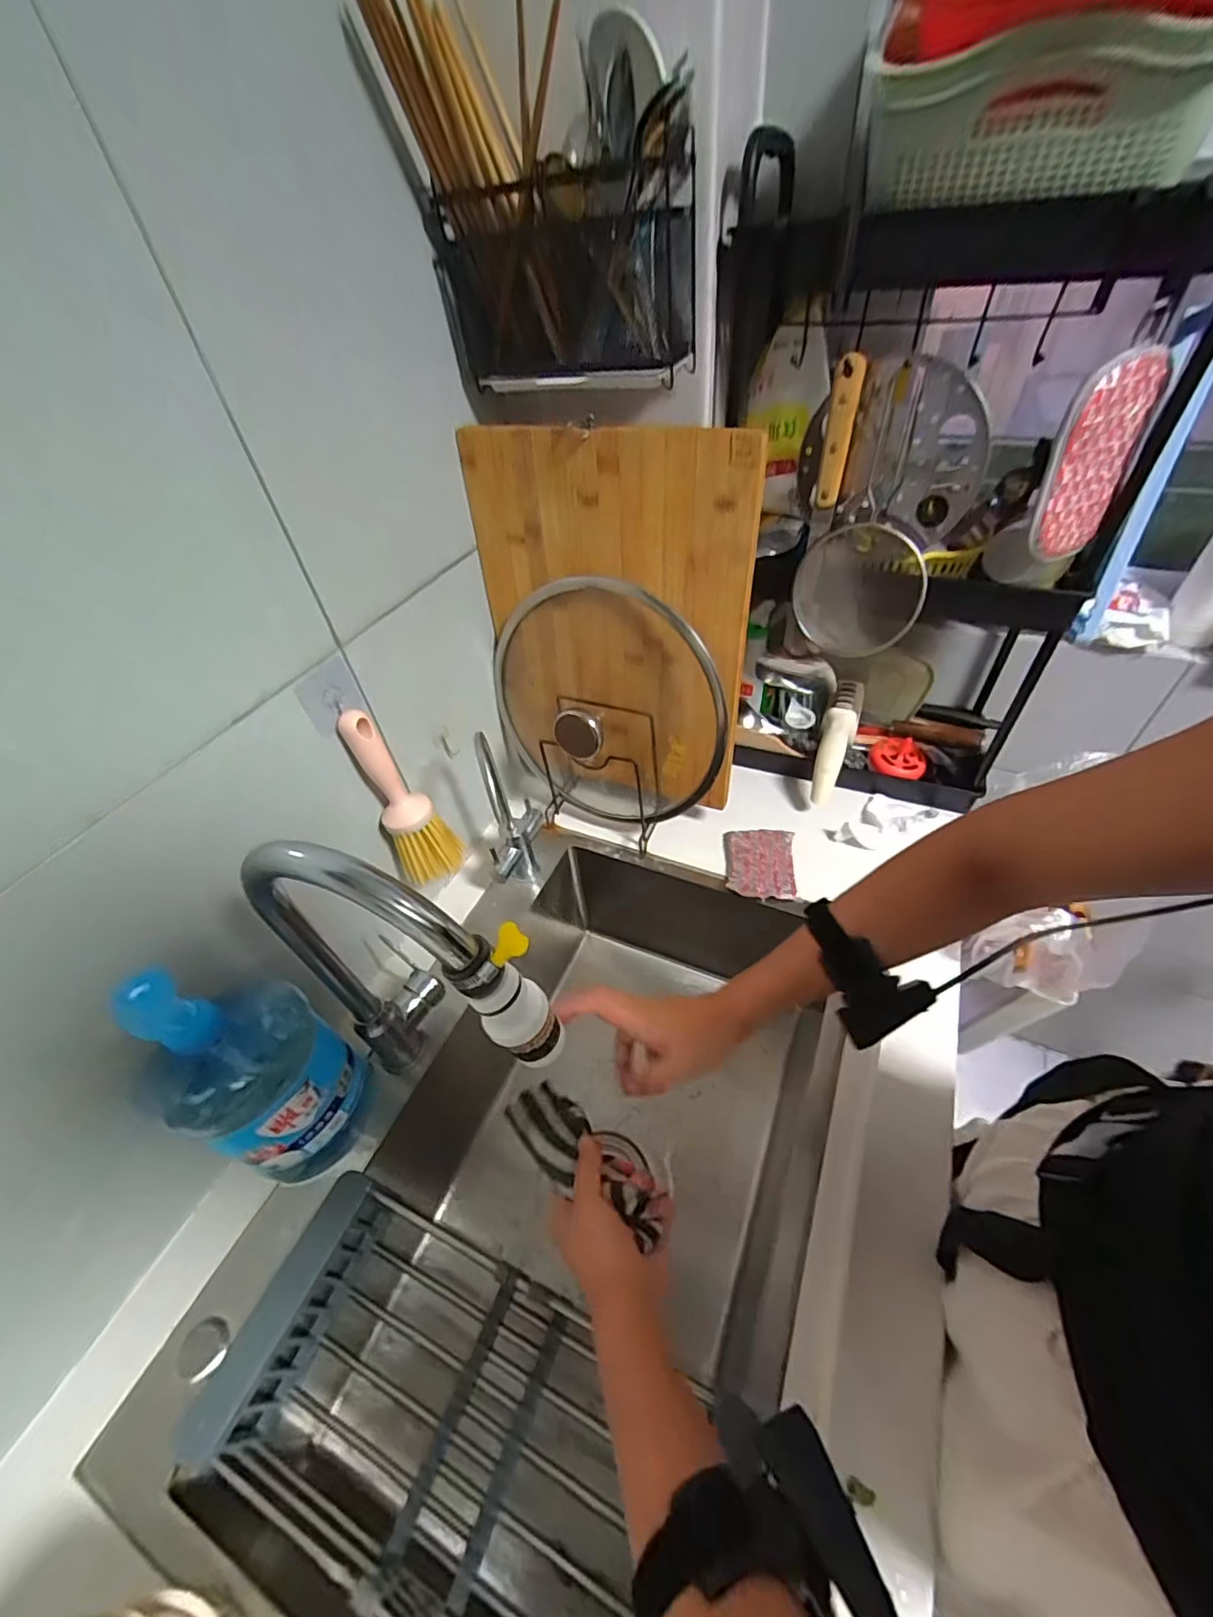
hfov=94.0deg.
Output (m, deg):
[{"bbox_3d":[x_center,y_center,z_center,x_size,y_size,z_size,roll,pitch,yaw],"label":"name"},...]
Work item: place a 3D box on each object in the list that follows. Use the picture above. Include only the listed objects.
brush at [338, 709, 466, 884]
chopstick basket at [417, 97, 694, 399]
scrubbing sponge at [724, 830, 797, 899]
[{"bbox_3d":[-0.202,-0.010,0.576,0.067,0.196,0.055,-23,48,-15],"label":"brush"},{"bbox_3d":[-0.035,-0.460,0.495,0.215,0.133,0.092,19,51,23],"label":"chopstick basket"},{"bbox_3d":[0.193,0.065,0.715,0.084,0.023,0.101,4,46,10],"label":"scrubbing sponge"}]

